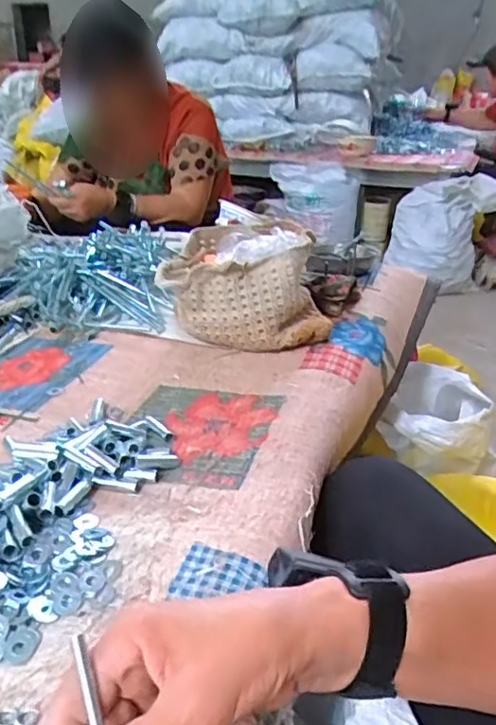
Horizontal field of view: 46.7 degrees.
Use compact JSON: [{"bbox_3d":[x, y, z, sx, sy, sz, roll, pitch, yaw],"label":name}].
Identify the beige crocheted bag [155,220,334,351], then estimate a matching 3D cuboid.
[{"bbox_3d":[-0.006,-0.098,0.780,0.217,0.144,0.153,-3,25,-7],"label":"beige crocheted bag"}]

